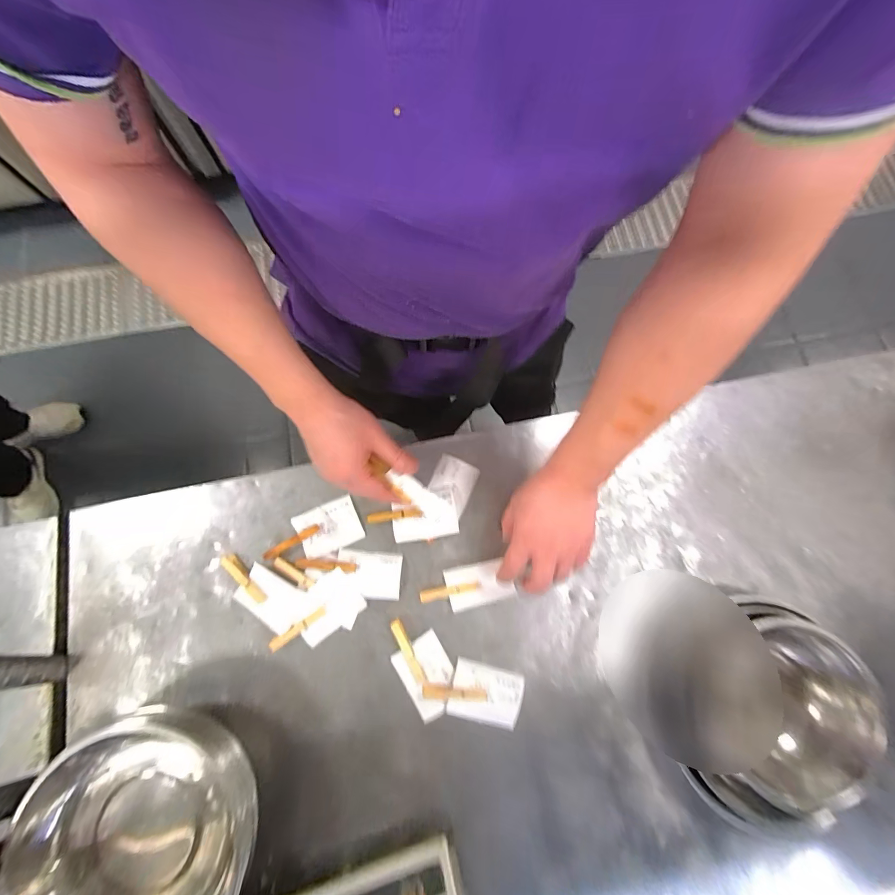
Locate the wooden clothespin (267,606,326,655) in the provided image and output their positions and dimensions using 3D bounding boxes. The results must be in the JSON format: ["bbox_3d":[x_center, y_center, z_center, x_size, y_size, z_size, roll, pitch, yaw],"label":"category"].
[{"bbox_3d":[-0.174,0.210,0.463,0.073,0.008,0.012,-34,79,-8],"label":"wooden clothespin"}]

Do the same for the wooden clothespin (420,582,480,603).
[{"bbox_3d":[0.001,0.169,0.473,0.071,0.017,0.012,-14,77,-4],"label":"wooden clothespin"}]

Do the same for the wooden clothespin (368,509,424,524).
[{"bbox_3d":[-0.065,0.084,0.490,0.068,0.014,0.012,-7,76,-2],"label":"wooden clothespin"}]

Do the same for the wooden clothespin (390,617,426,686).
[{"bbox_3d":[-0.045,0.233,0.457,0.013,0.013,0.075,-28,78,-7],"label":"wooden clothespin"}]

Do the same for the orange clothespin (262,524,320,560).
[{"bbox_3d":[-0.189,0.115,0.485,0.070,0.005,0.012,-29,78,-7],"label":"orange clothespin"}]

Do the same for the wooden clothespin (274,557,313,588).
[{"bbox_3d":[-0.183,0.149,0.476,0.054,0.005,0.014,34,78,8],"label":"wooden clothespin"}]

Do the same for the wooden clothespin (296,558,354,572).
[{"bbox_3d":[-0.146,0.139,0.474,0.071,0.013,0.011,4,76,1],"label":"wooden clothespin"}]

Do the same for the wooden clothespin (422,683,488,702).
[{"bbox_3d":[0.007,0.274,0.444,0.070,0.010,0.015,4,76,1],"label":"wooden clothespin"}]

